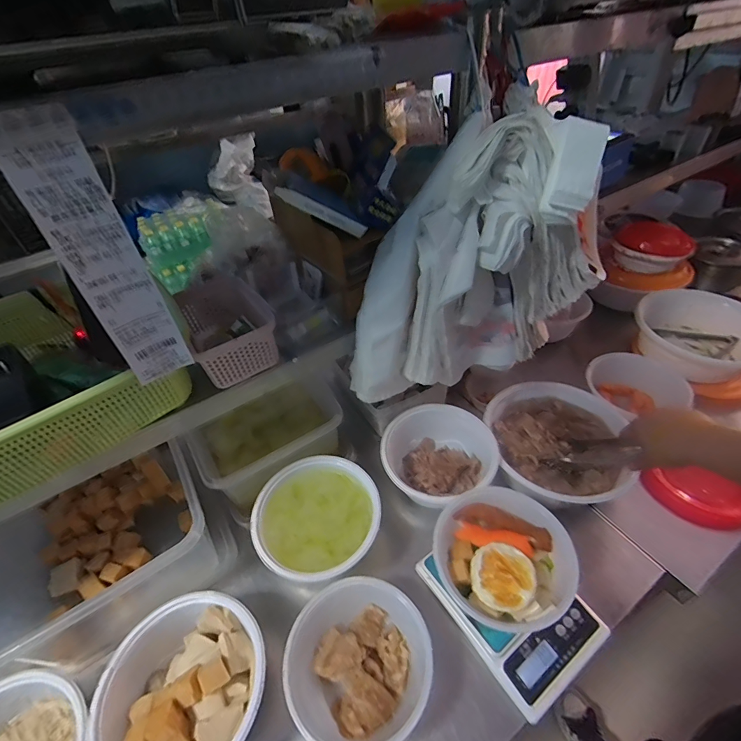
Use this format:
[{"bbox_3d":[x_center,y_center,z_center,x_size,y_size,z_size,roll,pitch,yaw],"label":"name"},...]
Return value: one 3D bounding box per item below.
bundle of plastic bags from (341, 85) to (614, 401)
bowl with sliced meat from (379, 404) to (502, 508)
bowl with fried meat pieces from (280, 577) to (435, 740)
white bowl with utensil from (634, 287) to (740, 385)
[{"bbox_3d":[0.147,-0.151,0.542,0.393,0.319,0.141,-14,46,-9],"label":"bundle of plastic bags"},{"bbox_3d":[0.116,0.151,0.643,0.167,0.074,0.174,-3,45,3],"label":"bowl with sliced meat"},{"bbox_3d":[-0.012,0.348,0.463,0.158,0.065,0.159,-3,45,3],"label":"bowl with fried meat pieces"},{"bbox_3d":[0.691,-0.066,0.815,0.239,0.089,0.210,22,51,25],"label":"white bowl with utensil"}]

